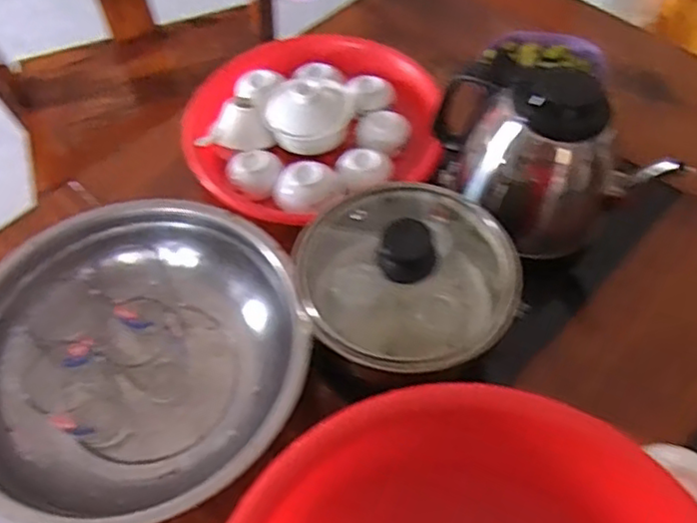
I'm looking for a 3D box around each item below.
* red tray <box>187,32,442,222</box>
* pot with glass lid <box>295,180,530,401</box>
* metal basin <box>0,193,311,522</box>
[{"bbox_3d":[-0.040,-0.145,0.661,0.236,0.073,0.215,-23,59,-12],"label":"red tray"},{"bbox_3d":[0.043,0.021,0.515,0.153,0.138,0.153,-1,56,2],"label":"pot with glass lid"},{"bbox_3d":[-0.161,0.073,0.516,0.263,0.084,0.243,-1,56,2],"label":"metal basin"}]

